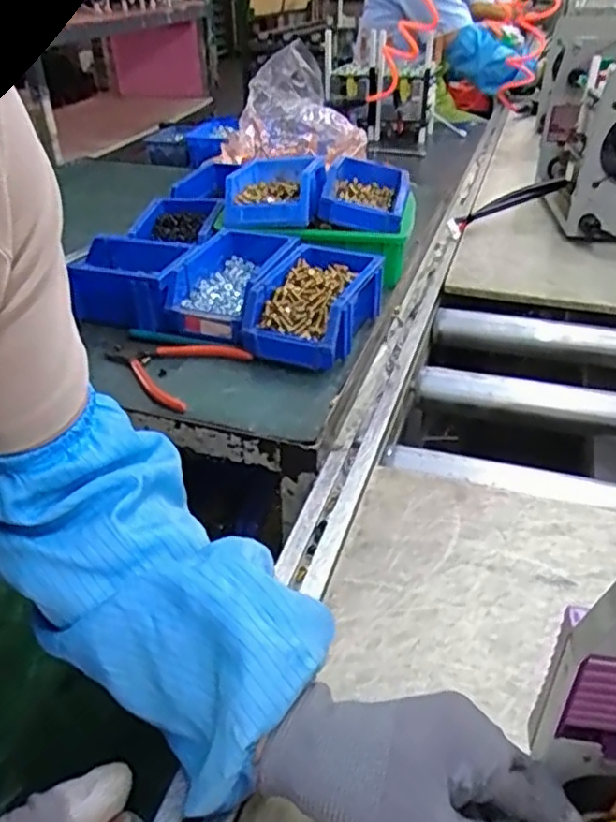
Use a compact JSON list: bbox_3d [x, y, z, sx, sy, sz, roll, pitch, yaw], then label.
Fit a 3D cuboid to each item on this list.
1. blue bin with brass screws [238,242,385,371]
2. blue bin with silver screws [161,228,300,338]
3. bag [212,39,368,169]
[{"bbox_3d":[0.009,-0.111,0.698,0.107,0.077,0.168,11,36,17],"label":"blue bin with brass screws"},{"bbox_3d":[-0.091,-0.152,0.740,0.117,0.055,0.172,10,35,15],"label":"blue bin with silver screws"},{"bbox_3d":[-0.031,-0.502,1.079,0.252,0.159,0.151,-2,34,-2],"label":"bag"}]

